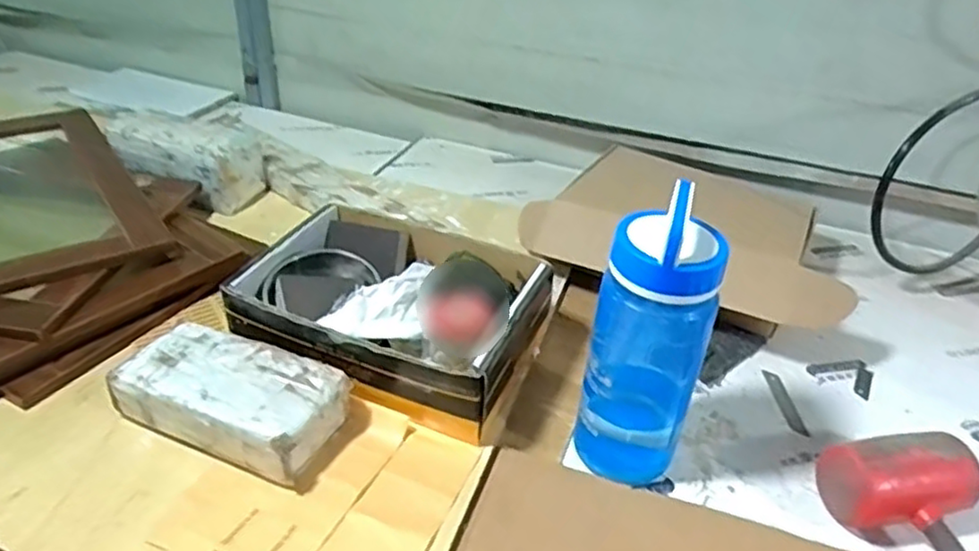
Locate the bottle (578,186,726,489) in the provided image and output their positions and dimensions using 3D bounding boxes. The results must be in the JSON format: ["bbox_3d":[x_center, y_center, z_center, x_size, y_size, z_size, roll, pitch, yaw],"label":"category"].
[{"bbox_3d":[0.139,0.065,0.635,0.103,0.286,0.074,18,36,20],"label":"bottle"}]

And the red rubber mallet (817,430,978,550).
[{"bbox_3d":[0.399,0.257,0.566,0.125,0.077,0.300,-1,34,-8],"label":"red rubber mallet"}]

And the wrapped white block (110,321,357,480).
[{"bbox_3d":[-0.251,0.122,0.688,0.216,0.070,0.110,17,36,19],"label":"wrapped white block"}]

